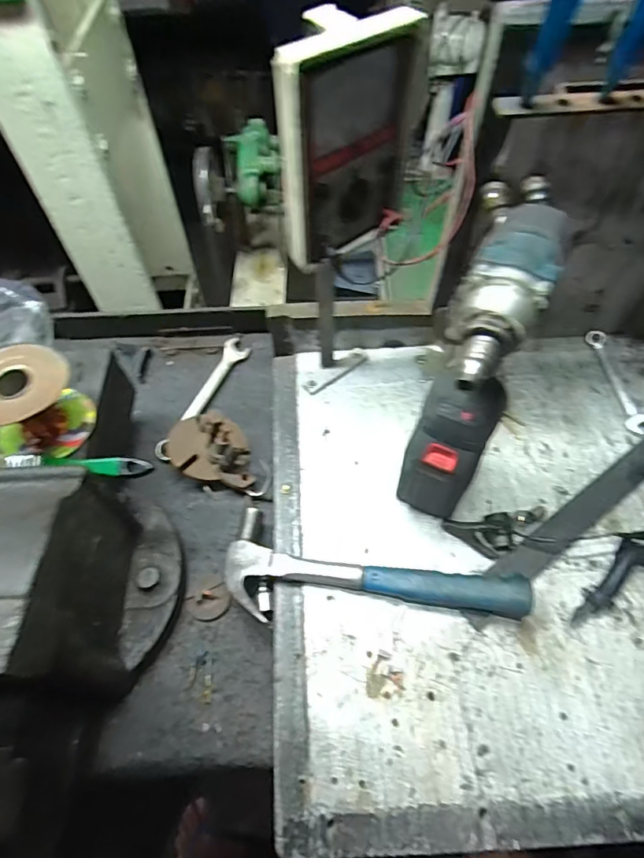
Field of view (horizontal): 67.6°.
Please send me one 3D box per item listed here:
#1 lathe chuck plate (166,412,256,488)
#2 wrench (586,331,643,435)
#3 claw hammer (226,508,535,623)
[{"bbox_3d":[-0.147,0.013,0.630,0.119,0.074,0.102,5,58,5],"label":"lathe chuck plate"},{"bbox_3d":[0.414,-0.069,0.673,0.033,0.015,0.170,-6,58,-2],"label":"wrench"},{"bbox_3d":[0.050,0.177,0.521,0.329,0.039,0.110,12,59,9],"label":"claw hammer"}]

